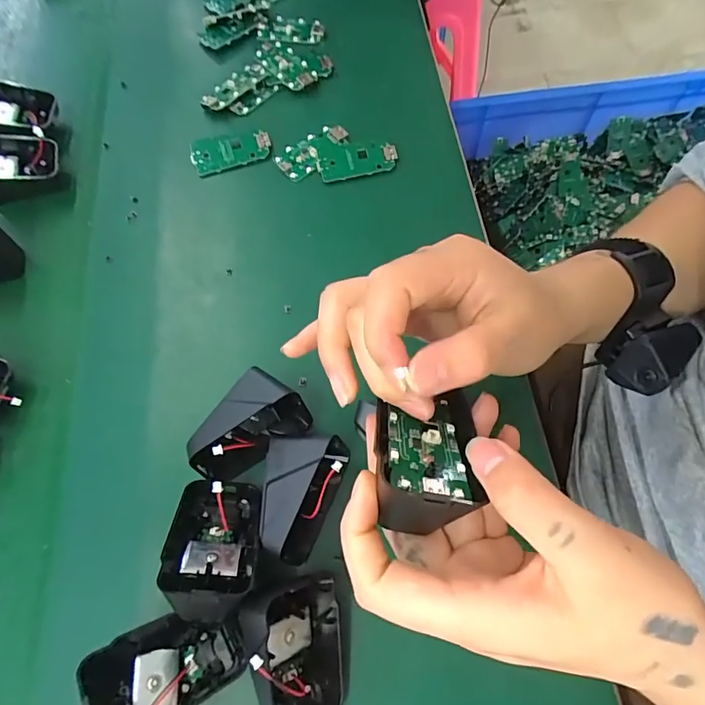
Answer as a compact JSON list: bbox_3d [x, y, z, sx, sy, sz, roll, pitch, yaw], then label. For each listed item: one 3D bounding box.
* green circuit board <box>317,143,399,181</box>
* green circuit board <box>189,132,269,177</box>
[{"bbox_3d":[0.004,-0.157,0.381,0.063,0.004,0.034,-13,66,-3],"label":"green circuit board"},{"bbox_3d":[-0.099,-0.164,0.382,0.063,0.007,0.032,-13,66,-3],"label":"green circuit board"}]

